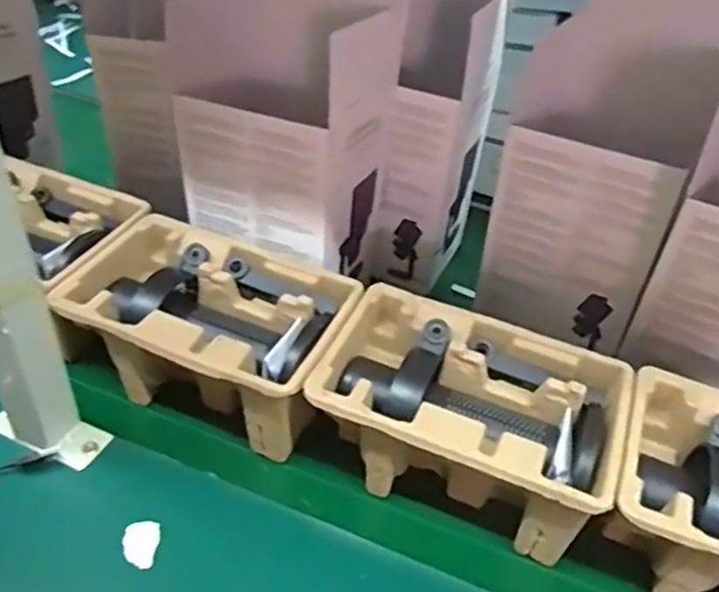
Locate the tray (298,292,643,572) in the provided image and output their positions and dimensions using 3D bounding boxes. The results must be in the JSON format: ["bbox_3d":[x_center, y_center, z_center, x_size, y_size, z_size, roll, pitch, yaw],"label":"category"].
[{"bbox_3d":[0.085,0.101,0.544,0.220,0.102,0.143,18,41,16],"label":"tray"}]

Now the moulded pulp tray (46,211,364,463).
[{"bbox_3d":[-0.132,0.034,0.599,0.236,0.104,0.148,16,40,14],"label":"moulded pulp tray"}]

